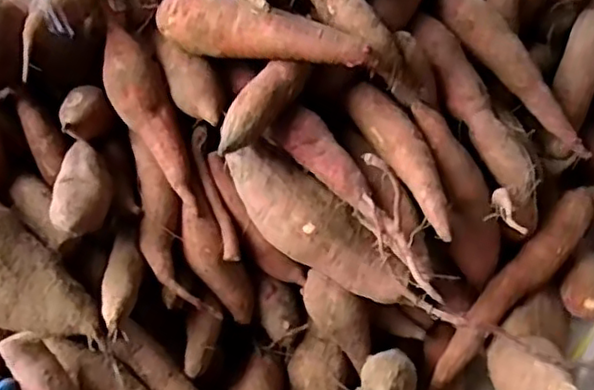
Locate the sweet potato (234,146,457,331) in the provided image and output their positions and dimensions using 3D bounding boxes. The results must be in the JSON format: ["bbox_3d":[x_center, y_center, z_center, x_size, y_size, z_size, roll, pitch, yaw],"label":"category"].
[{"bbox_3d":[0.021,0.032,0.409,0.172,0.049,0.048,38,67,2],"label":"sweet potato"}]

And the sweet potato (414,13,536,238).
[{"bbox_3d":[0.124,-0.049,0.458,0.034,0.038,0.169,-24,85,-12],"label":"sweet potato"}]

